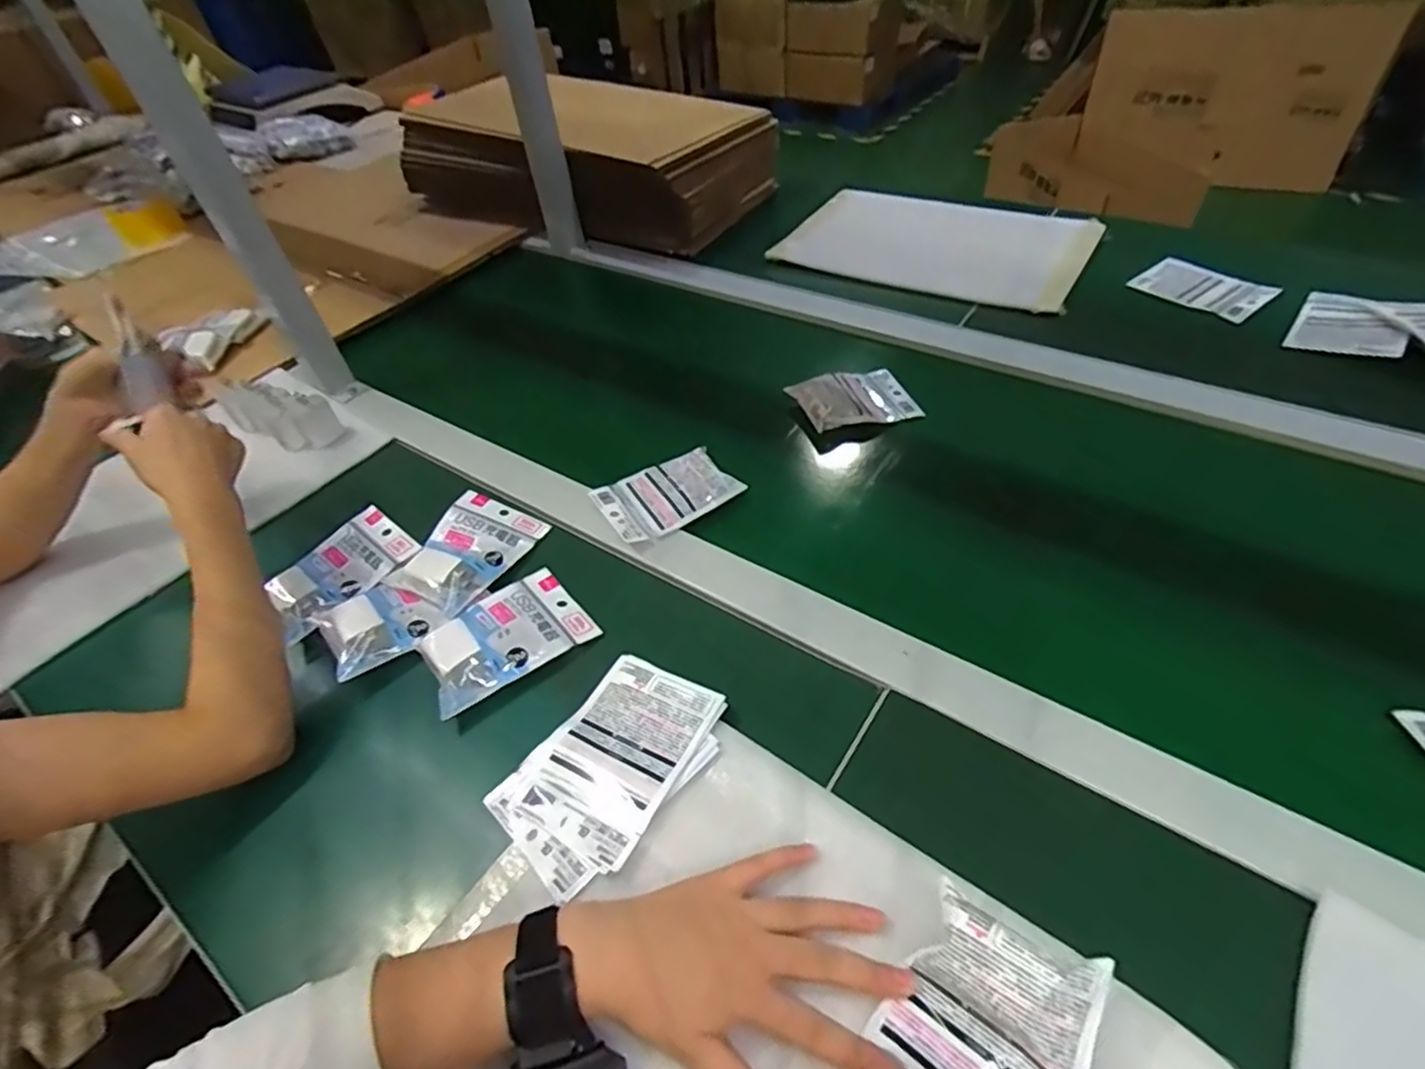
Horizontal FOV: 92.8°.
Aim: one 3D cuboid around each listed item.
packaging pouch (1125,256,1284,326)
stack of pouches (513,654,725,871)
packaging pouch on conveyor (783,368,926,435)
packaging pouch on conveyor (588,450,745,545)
[{"bbox_3d":[0.620,-0.312,0.855,0.124,0.009,0.138,-33,50,-23],"label":"packaging pouch"},{"bbox_3d":[-0.068,0.151,0.487,0.101,0.012,0.140,21,52,26],"label":"stack of pouches"},{"bbox_3d":[0.159,-0.156,0.766,0.134,0.031,0.097,-17,46,-9],"label":"packaging pouch on conveyor"},{"bbox_3d":[-0.047,-0.044,0.676,0.125,0.019,0.091,-28,48,-19],"label":"packaging pouch on conveyor"}]

